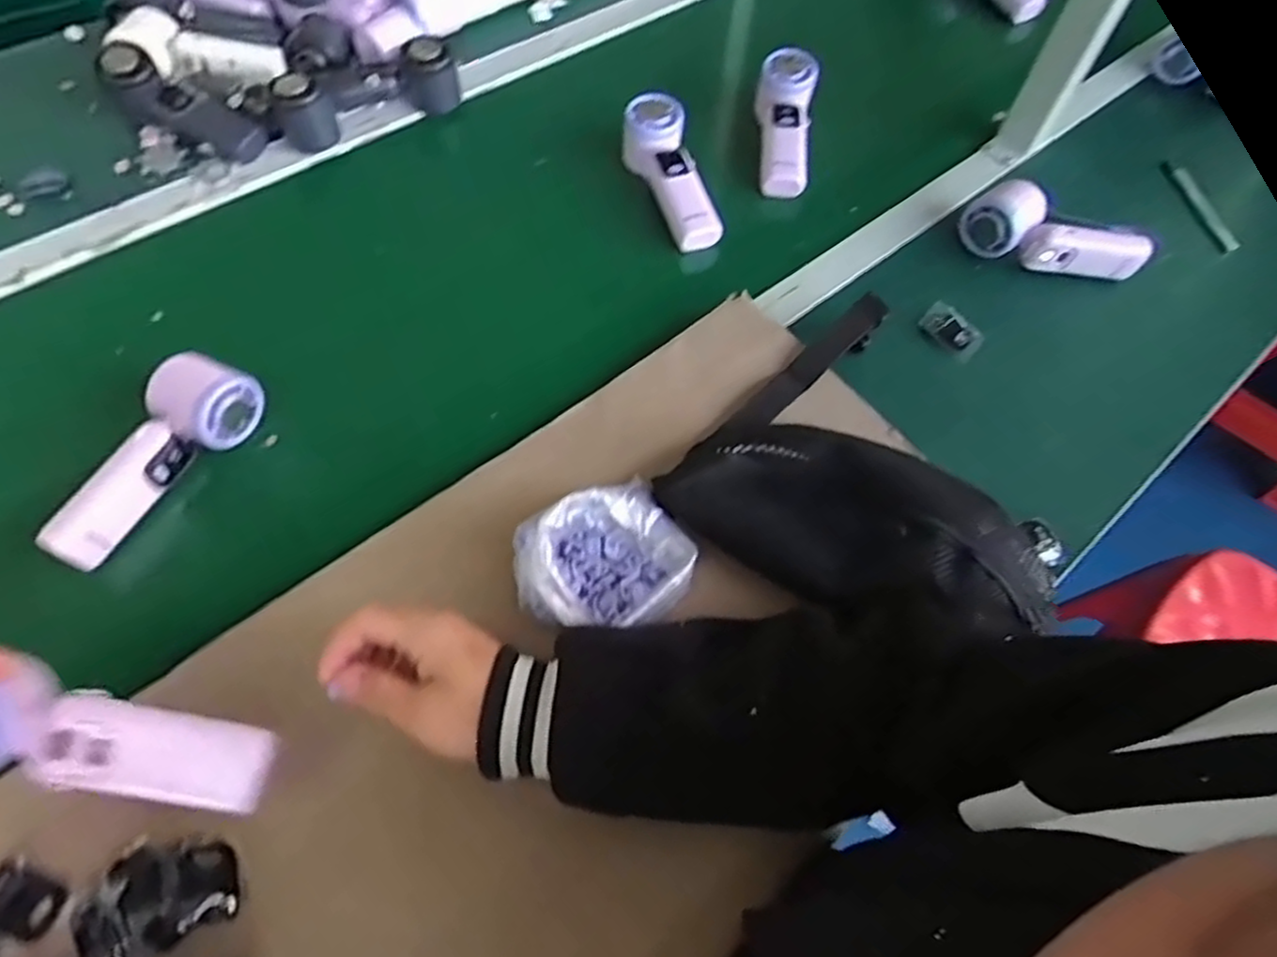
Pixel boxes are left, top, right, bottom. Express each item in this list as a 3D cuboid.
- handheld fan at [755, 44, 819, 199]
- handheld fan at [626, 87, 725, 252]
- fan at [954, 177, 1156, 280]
[{"bbox_3d":[0.155,-0.378,0.776,0.055,0.039,0.187,5,72,-1],"label":"handheld fan"},{"bbox_3d":[0.031,-0.302,0.727,0.057,0.043,0.179,-17,75,-13],"label":"handheld fan"},{"bbox_3d":[0.415,-0.243,0.720,0.176,0.075,0.053,22,61,8],"label":"fan"}]

